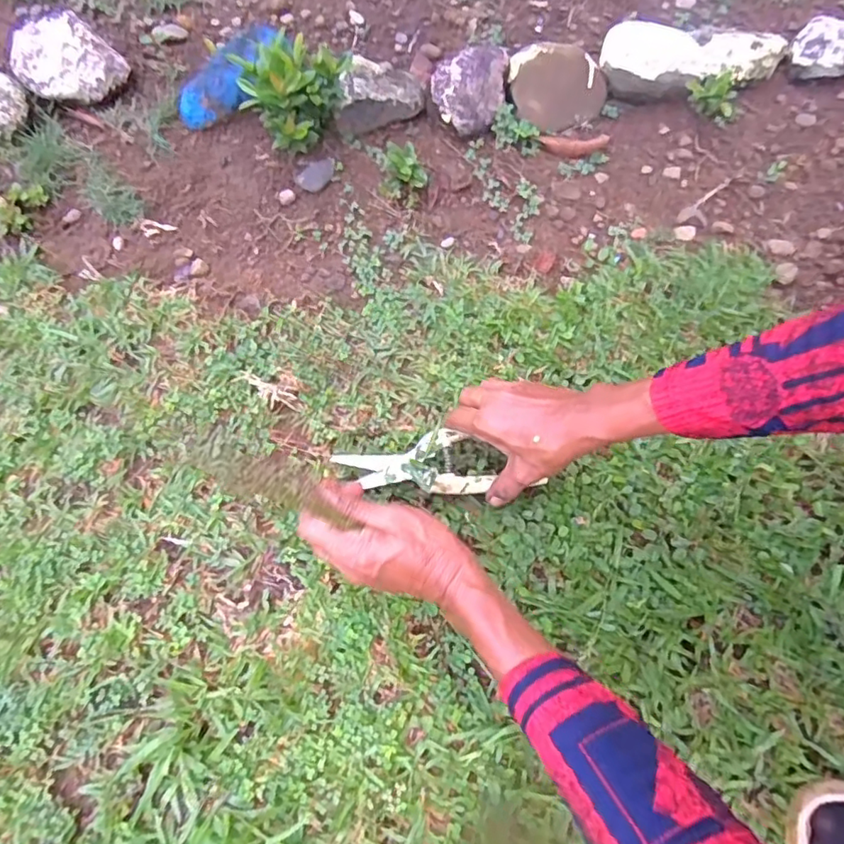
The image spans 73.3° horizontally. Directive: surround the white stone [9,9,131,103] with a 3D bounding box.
[{"bbox_3d":[-0.458,-0.459,0.727,0.131,0.056,0.110,28,70,11],"label":"white stone"}]

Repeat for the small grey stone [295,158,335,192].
[{"bbox_3d":[-0.125,-0.295,0.676,0.050,0.012,0.034,-34,71,-15],"label":"small grey stone"}]

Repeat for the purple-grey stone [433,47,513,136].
[{"bbox_3d":[0.056,-0.407,0.710,0.091,0.075,0.101,12,68,5],"label":"purple-grey stone"}]

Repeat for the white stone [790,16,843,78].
[{"bbox_3d":[0.561,-0.502,0.771,0.123,0.039,0.085,-7,70,0],"label":"white stone"}]

